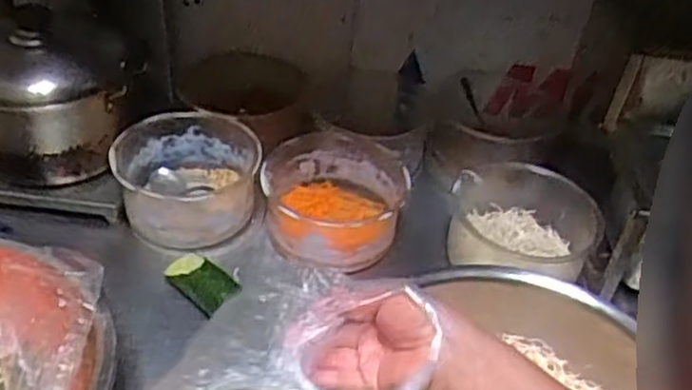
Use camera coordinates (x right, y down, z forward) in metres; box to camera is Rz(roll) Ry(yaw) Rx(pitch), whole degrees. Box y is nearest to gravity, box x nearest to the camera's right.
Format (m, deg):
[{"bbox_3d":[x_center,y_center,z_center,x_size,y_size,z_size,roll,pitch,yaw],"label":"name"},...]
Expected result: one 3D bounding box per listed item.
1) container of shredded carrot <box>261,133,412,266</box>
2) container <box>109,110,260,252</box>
[{"bbox_3d":[-0.015,0.013,0.909,0.166,0.098,0.174,4,40,-3],"label":"container of shredded carrot"},{"bbox_3d":[-0.198,-0.019,0.913,0.167,0.094,0.161,4,40,-3],"label":"container"}]

